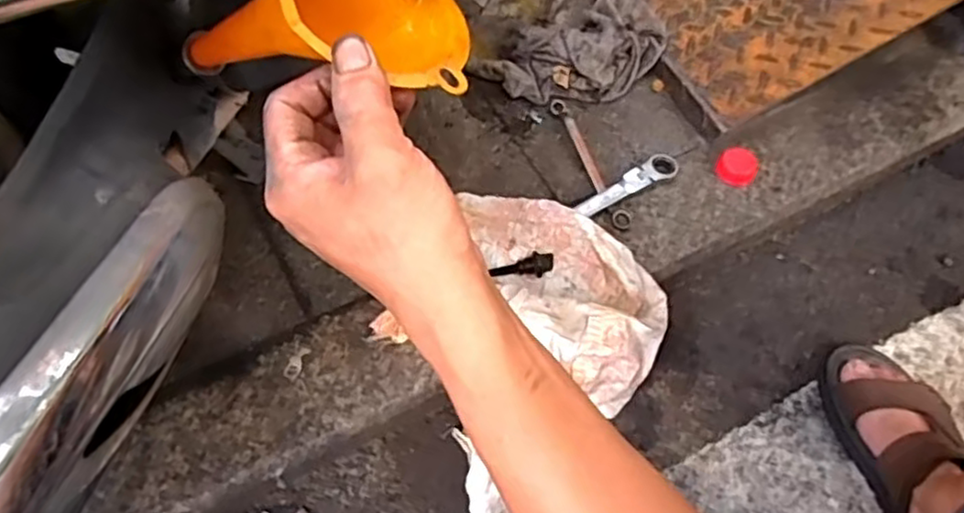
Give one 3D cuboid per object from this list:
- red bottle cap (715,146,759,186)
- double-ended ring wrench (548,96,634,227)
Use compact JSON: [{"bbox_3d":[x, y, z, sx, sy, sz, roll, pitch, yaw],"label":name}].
[{"bbox_3d":[0.301,-0.108,0.831,0.046,0.017,0.048,1,59,-2],"label":"red bottle cap"},{"bbox_3d":[0.126,-0.112,0.820,0.025,0.015,0.188,-17,61,-13],"label":"double-ended ring wrench"}]

